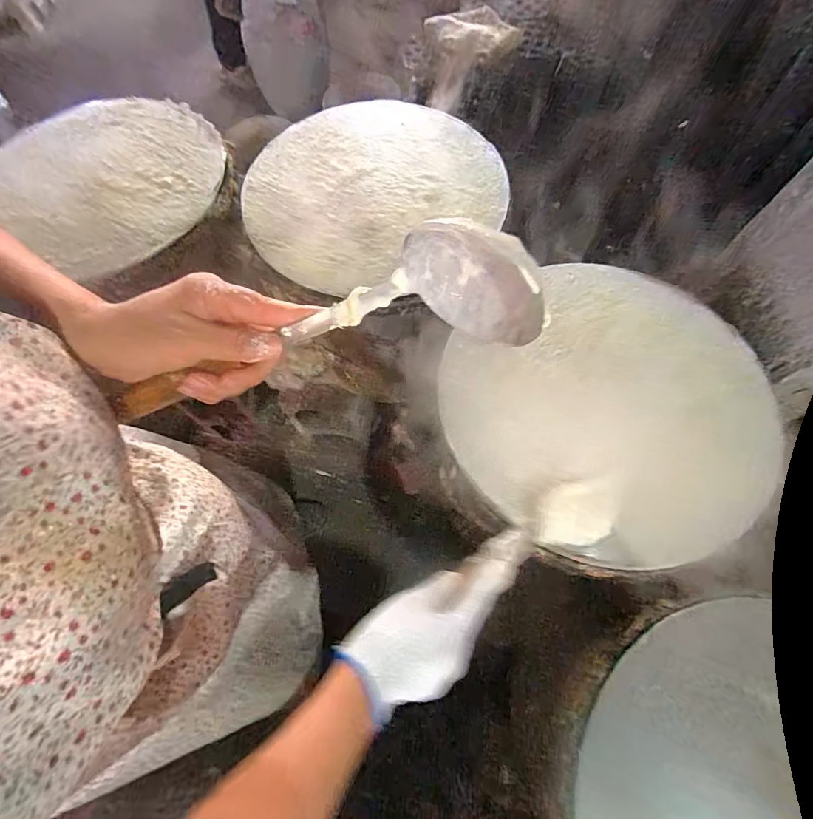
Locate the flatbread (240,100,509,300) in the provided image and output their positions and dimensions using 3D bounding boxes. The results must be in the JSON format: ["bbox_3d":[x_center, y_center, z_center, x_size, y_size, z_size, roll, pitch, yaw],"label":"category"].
[{"bbox_3d":[-0.059,-0.350,0.655,0.373,0.018,0.373,-1,68,2],"label":"flatbread"}]

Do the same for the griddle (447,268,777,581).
[{"bbox_3d":[0.245,-0.014,0.507,0.380,0.026,0.346,-1,68,2],"label":"griddle"}]

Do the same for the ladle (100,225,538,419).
[{"bbox_3d":[-0.068,-0.048,0.286,0.308,0.090,0.064,-14,67,12],"label":"ladle"}]

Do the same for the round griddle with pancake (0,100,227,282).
[{"bbox_3d":[-0.463,-0.374,0.671,0.355,0.020,0.326,-1,68,2],"label":"round griddle with pancake"}]

